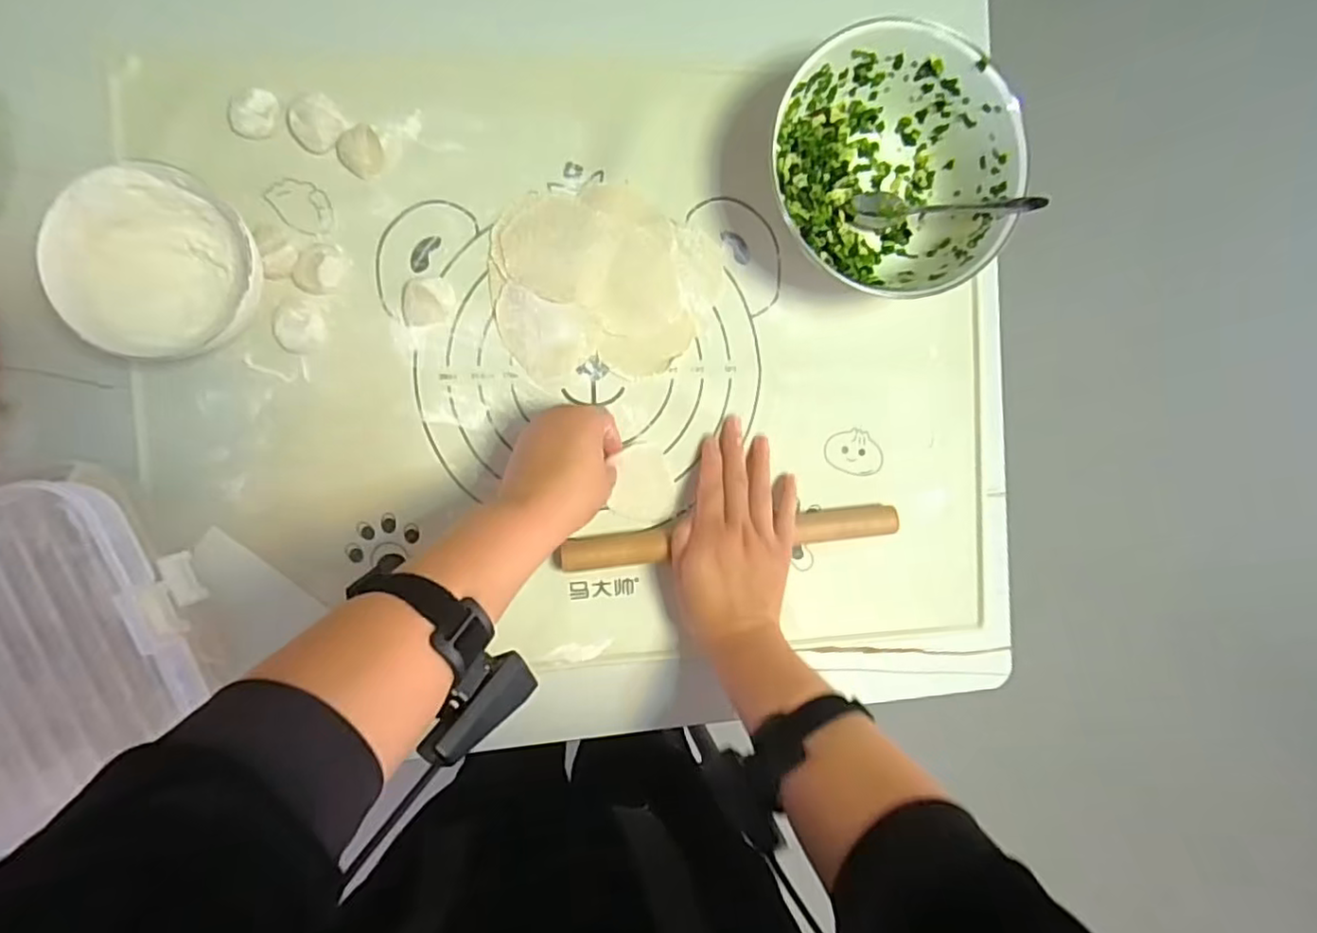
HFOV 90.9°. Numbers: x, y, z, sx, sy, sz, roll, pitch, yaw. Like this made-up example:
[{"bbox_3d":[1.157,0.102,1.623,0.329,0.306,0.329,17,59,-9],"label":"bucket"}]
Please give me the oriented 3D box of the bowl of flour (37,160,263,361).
[{"bbox_3d":[-0.345,-0.140,0.463,0.120,0.062,0.126,0,93,-8],"label":"bowl of flour"}]

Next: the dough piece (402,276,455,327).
[{"bbox_3d":[-0.183,-0.131,0.515,0.037,0.009,0.037,-1,94,-8],"label":"dough piece"}]

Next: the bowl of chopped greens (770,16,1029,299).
[{"bbox_3d":[0.183,-0.237,0.517,0.190,0.084,0.178,0,93,-8],"label":"bowl of chopped greens"}]

